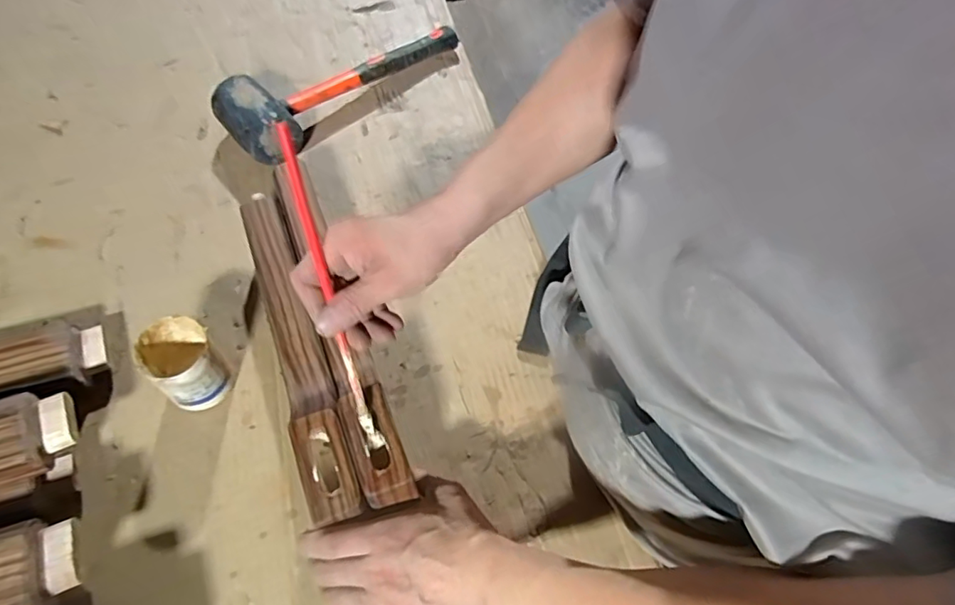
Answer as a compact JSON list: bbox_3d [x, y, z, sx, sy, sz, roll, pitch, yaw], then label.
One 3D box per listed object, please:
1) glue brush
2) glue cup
[{"bbox_3d":[-0.102,0.001,0.398,0.013,0.249,0.020,-15,25,-11],"label":"glue brush"},{"bbox_3d":[-0.267,0.059,0.516,0.065,0.079,0.061,38,64,20],"label":"glue cup"}]

